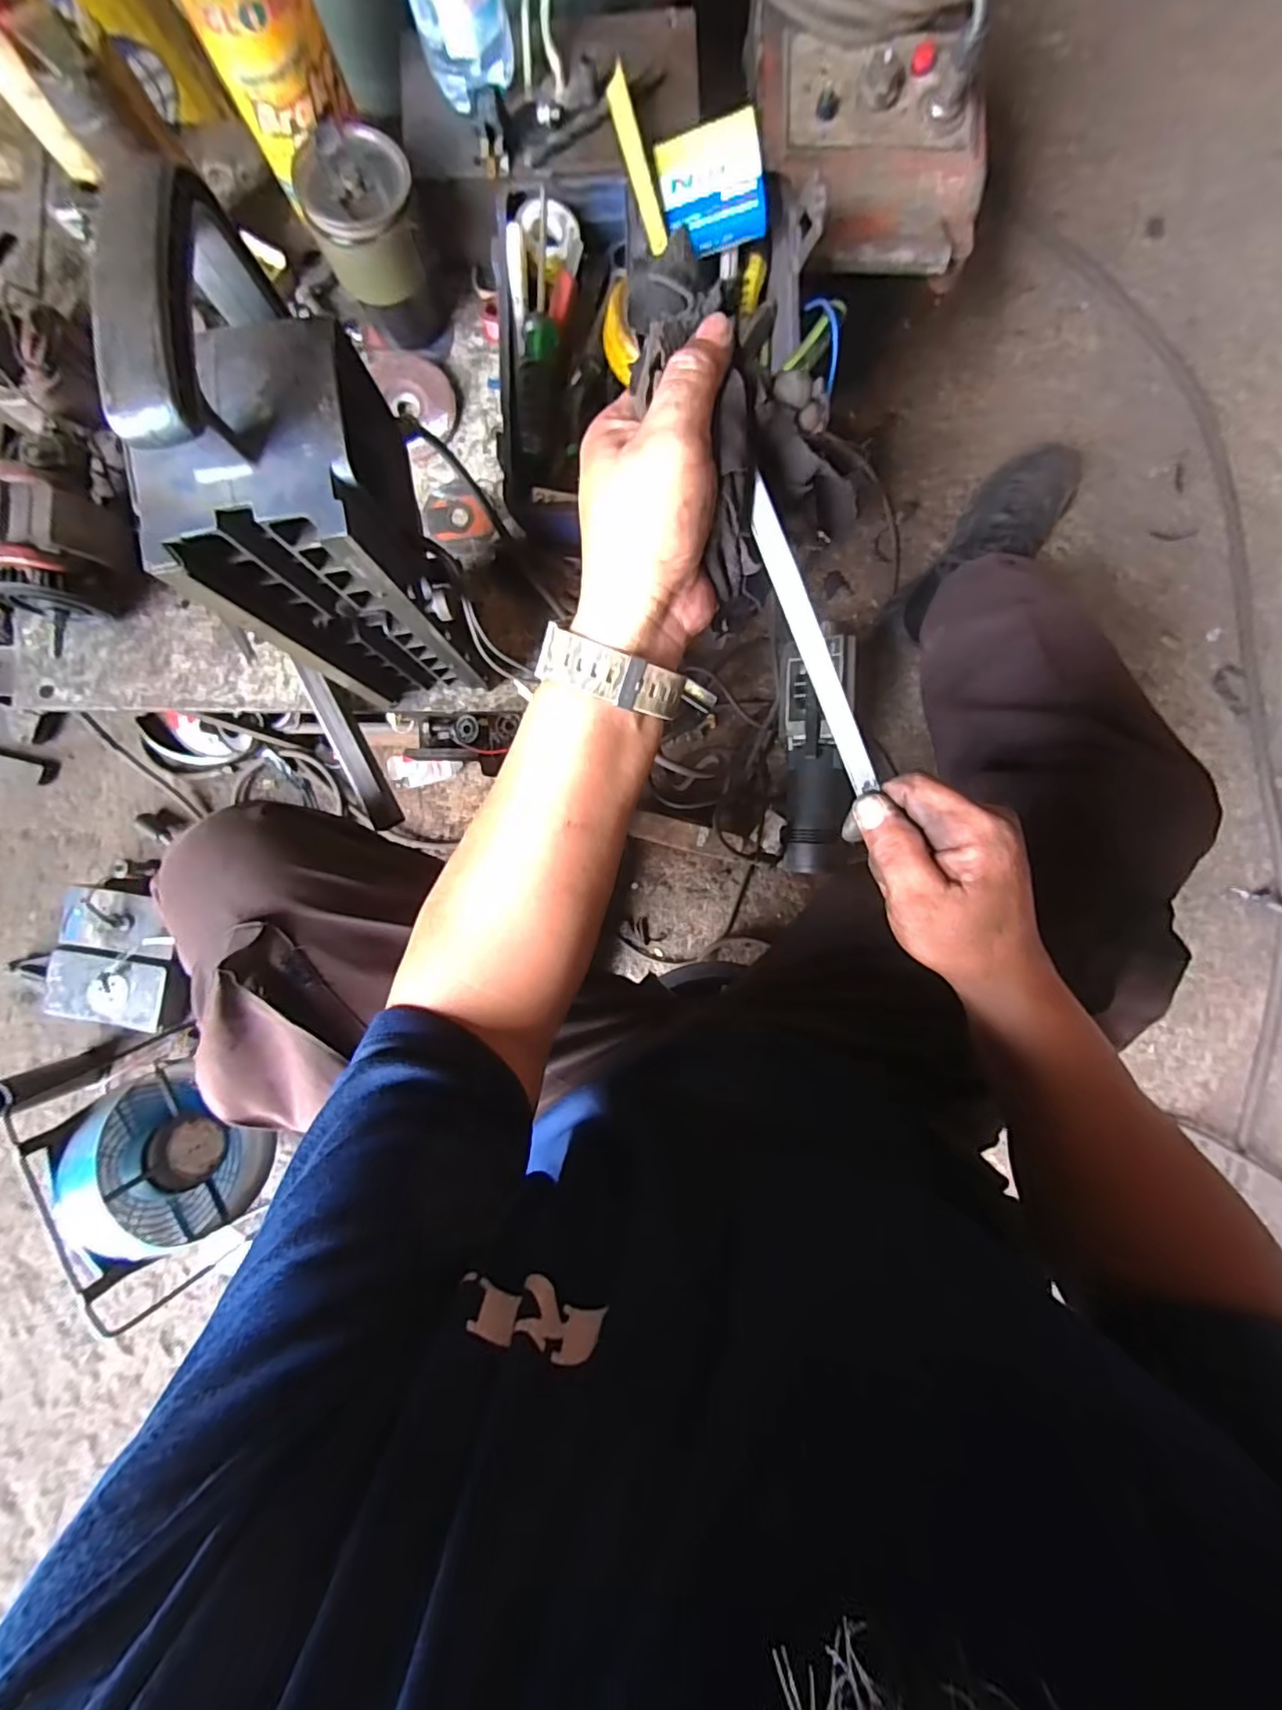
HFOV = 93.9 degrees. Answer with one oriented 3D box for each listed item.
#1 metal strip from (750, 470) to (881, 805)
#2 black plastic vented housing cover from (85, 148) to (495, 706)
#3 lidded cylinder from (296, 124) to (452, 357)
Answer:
[{"bbox_3d":[0.086,-0.103,0.298,0.013,0.004,0.153,-21,102,21],"label":"metal strip"},{"bbox_3d":[-0.196,-0.227,0.379,0.110,0.285,0.173,-10,87,1],"label":"black plastic vented housing cover"},{"bbox_3d":[-0.214,-0.504,0.501,0.079,0.114,0.078,-8,88,1],"label":"lidded cylinder"}]

